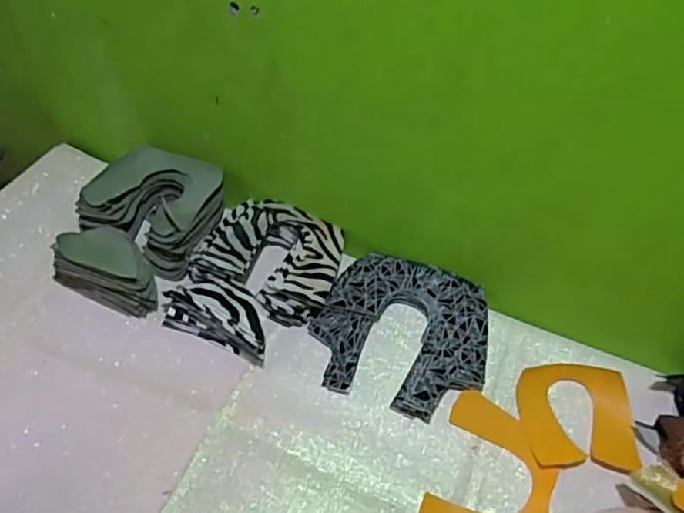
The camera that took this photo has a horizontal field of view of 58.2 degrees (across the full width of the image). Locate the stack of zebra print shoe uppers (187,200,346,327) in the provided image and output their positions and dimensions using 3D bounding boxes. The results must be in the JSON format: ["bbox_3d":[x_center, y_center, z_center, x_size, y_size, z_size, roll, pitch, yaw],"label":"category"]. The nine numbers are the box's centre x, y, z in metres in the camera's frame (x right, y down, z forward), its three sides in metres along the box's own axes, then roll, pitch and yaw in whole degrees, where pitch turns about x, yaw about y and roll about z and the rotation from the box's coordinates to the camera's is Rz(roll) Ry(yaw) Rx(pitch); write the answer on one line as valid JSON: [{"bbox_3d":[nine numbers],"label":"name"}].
[{"bbox_3d":[-0.082,0.001,0.752,0.166,0.041,0.136,25,51,15],"label":"stack of zebra print shoe uppers"}]

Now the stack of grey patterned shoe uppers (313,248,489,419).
[{"bbox_3d":[0.070,0.086,0.705,0.189,0.035,0.181,18,49,10],"label":"stack of grey patterned shoe uppers"}]

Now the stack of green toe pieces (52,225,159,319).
[{"bbox_3d":[-0.266,0.013,0.708,0.130,0.066,0.062,18,49,10],"label":"stack of green toe pieces"}]

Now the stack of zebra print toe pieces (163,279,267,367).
[{"bbox_3d":[-0.135,0.060,0.690,0.134,0.054,0.066,21,50,12],"label":"stack of zebra print toe pieces"}]

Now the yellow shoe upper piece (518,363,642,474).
[{"bbox_3d":[0.251,0.167,0.657,0.112,0.027,0.117,2,49,-5],"label":"yellow shoe upper piece"}]

